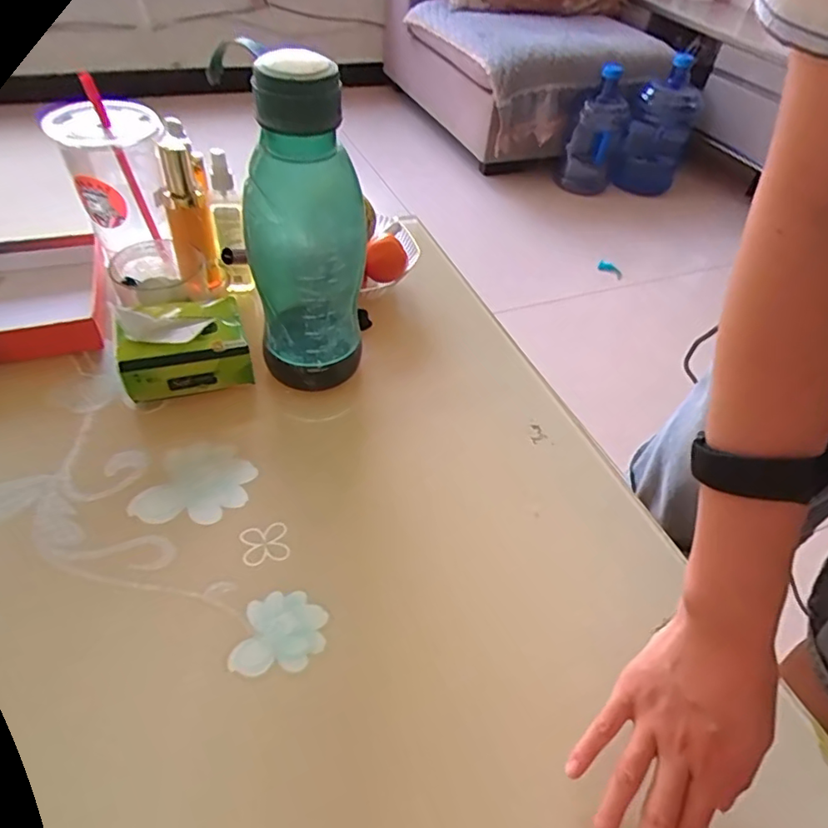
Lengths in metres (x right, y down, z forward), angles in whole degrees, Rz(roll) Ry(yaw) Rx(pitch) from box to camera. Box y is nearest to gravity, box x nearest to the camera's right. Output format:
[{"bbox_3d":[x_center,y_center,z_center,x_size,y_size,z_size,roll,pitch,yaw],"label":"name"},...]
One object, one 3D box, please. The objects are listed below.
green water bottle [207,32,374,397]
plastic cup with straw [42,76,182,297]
[{"bbox_3d":[-0.094,-0.144,0.486,0.085,0.274,0.068,31,51,21],"label":"green water bottle"},{"bbox_3d":[-0.308,-0.228,0.614,0.091,0.187,0.099,-15,50,-19],"label":"plastic cup with straw"}]

